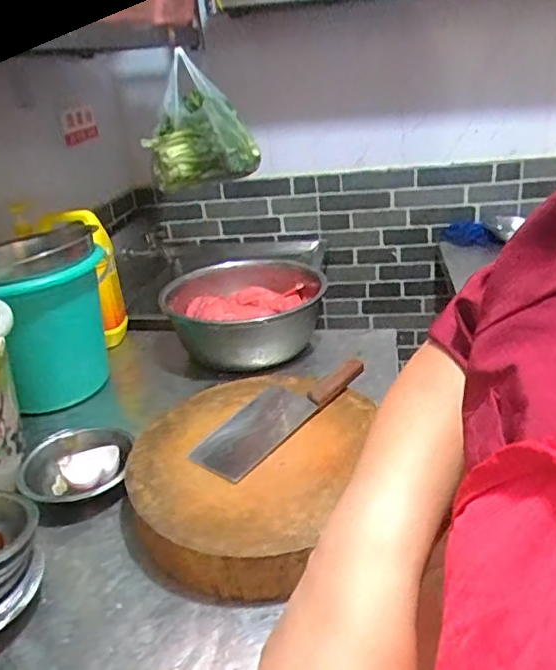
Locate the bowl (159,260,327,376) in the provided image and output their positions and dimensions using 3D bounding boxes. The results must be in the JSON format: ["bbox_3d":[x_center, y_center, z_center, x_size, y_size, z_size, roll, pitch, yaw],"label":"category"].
[{"bbox_3d":[-0.070,-0.053,1.219,0.321,0.135,0.379,-6,25,-1],"label":"bowl"}]

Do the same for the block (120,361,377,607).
[{"bbox_3d":[-0.038,0.179,0.801,0.301,0.090,0.368,7,28,24],"label":"block"}]

